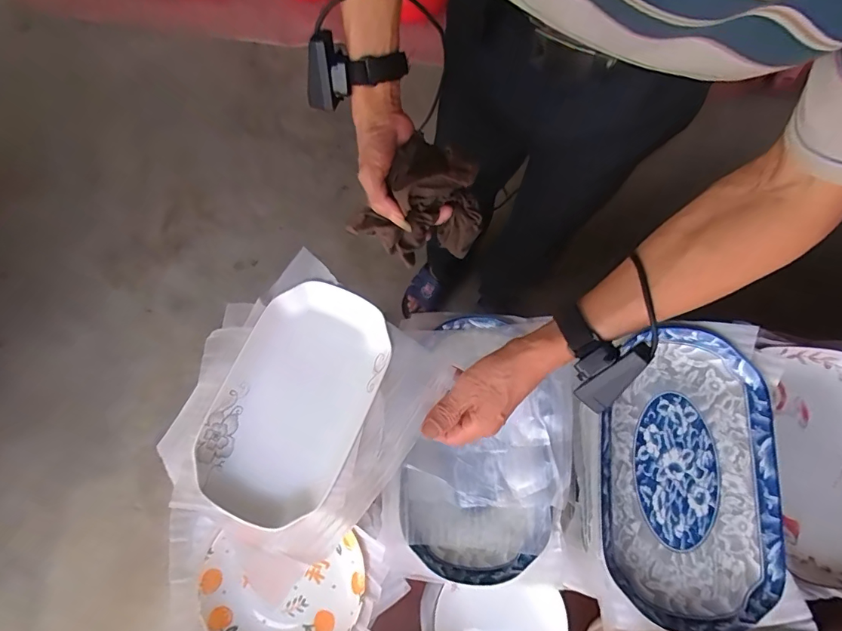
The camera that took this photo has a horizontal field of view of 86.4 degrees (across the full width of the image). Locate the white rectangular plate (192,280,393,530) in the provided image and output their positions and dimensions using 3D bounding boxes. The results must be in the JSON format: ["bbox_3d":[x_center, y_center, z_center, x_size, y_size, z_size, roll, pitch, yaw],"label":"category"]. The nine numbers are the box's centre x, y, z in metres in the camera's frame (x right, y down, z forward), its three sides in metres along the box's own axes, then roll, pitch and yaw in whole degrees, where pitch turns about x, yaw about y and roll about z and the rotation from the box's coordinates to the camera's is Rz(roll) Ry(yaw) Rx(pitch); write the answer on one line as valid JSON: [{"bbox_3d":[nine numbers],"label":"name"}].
[{"bbox_3d":[-0.147,0.101,0.534,0.162,0.049,0.275,24,75,8],"label":"white rectangular plate"}]

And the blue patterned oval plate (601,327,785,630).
[{"bbox_3d":[0.300,0.174,0.516,0.182,0.039,0.315,5,73,3],"label":"blue patterned oval plate"}]

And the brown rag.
[{"bbox_3d":[0.003,-0.115,0.513,0.107,0.117,0.126,34,77,11],"label":"brown rag"}]

